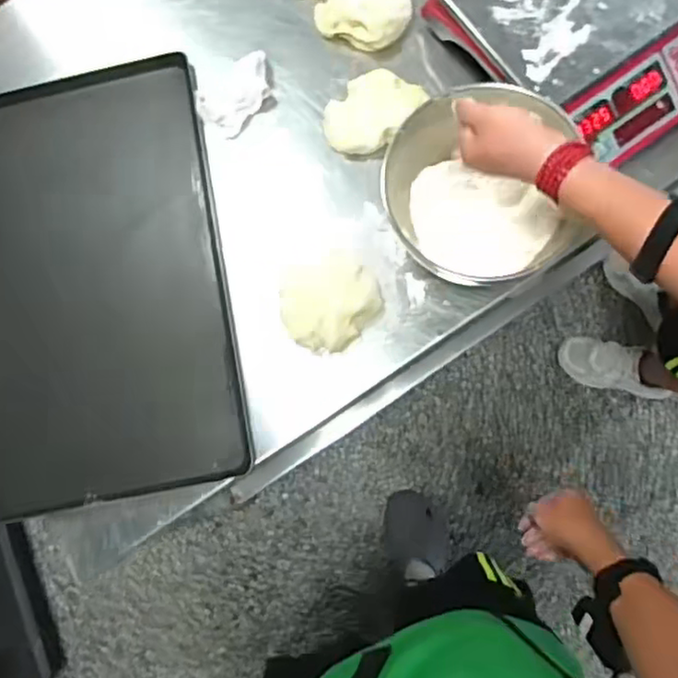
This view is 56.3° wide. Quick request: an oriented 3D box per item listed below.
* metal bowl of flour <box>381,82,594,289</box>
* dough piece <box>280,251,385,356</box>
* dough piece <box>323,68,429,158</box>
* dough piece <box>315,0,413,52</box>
[{"bbox_3d":[0.169,-0.178,0.771,0.212,0.123,0.209,-1,80,6],"label":"metal bowl of flour"},{"bbox_3d":[-0.015,-0.050,0.808,0.116,0.030,0.122,-1,80,6],"label":"dough piece"},{"bbox_3d":[0.039,-0.305,0.850,0.108,0.037,0.119,36,86,11],"label":"dough piece"},{"bbox_3d":[0.034,-0.453,0.858,0.121,0.039,0.107,25,84,10],"label":"dough piece"}]

